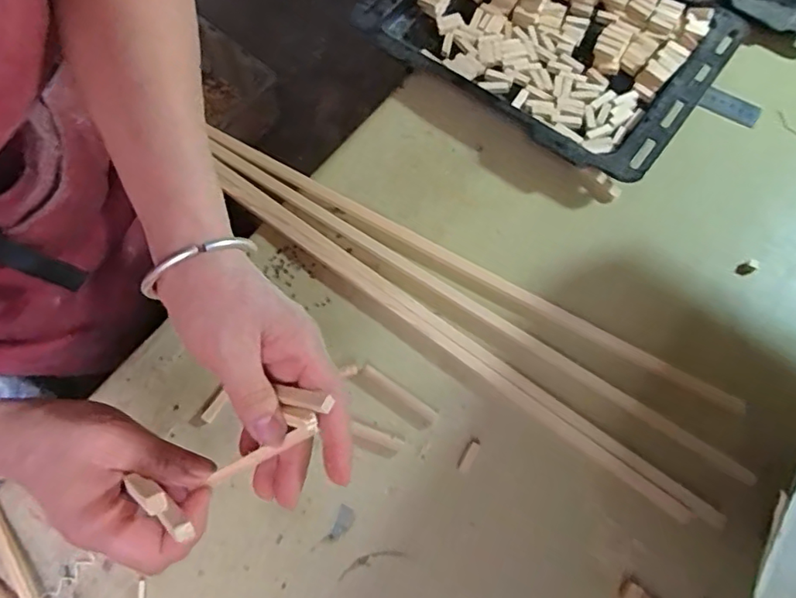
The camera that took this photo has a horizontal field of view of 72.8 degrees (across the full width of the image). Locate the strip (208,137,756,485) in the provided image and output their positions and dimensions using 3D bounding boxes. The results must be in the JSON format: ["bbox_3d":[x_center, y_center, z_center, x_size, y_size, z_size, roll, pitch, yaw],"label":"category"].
[{"bbox_3d":[0.044,-0.009,0.493,0.561,0.018,0.016,33,75,12],"label":"strip"}]

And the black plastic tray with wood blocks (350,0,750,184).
[{"bbox_3d":[0.154,-0.296,0.587,0.358,0.031,0.247,37,76,13],"label":"black plastic tray with wood blocks"}]

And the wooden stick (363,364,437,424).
[{"bbox_3d":[0.001,0.082,0.469,0.075,0.004,0.010,35,75,12],"label":"wooden stick"}]

